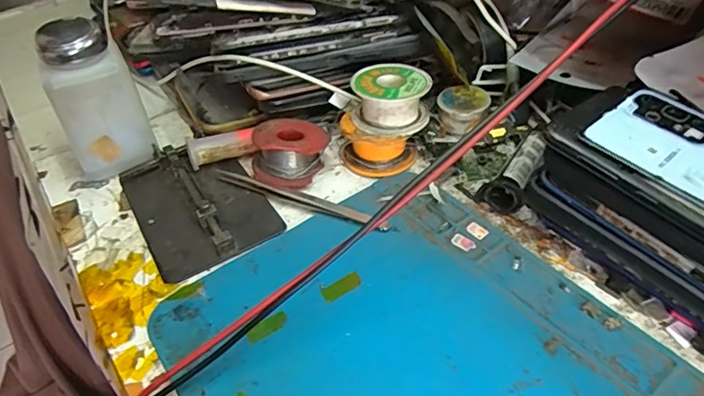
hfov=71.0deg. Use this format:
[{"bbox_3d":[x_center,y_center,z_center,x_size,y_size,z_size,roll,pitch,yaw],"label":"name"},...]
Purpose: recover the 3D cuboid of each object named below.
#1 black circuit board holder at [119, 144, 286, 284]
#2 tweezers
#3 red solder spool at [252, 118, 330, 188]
[{"bbox_3d":[-0.104,0.000,0.332,0.079,0.014,0.116,-25,47,-21],"label":"black circuit board holder"},{"bbox_3d":[-0.035,-0.001,0.332,0.130,0.006,0.014,17,47,21],"label":"tweezers"},{"bbox_3d":[-0.043,-0.031,0.346,0.049,0.031,0.044,6,44,11],"label":"red solder spool"}]

